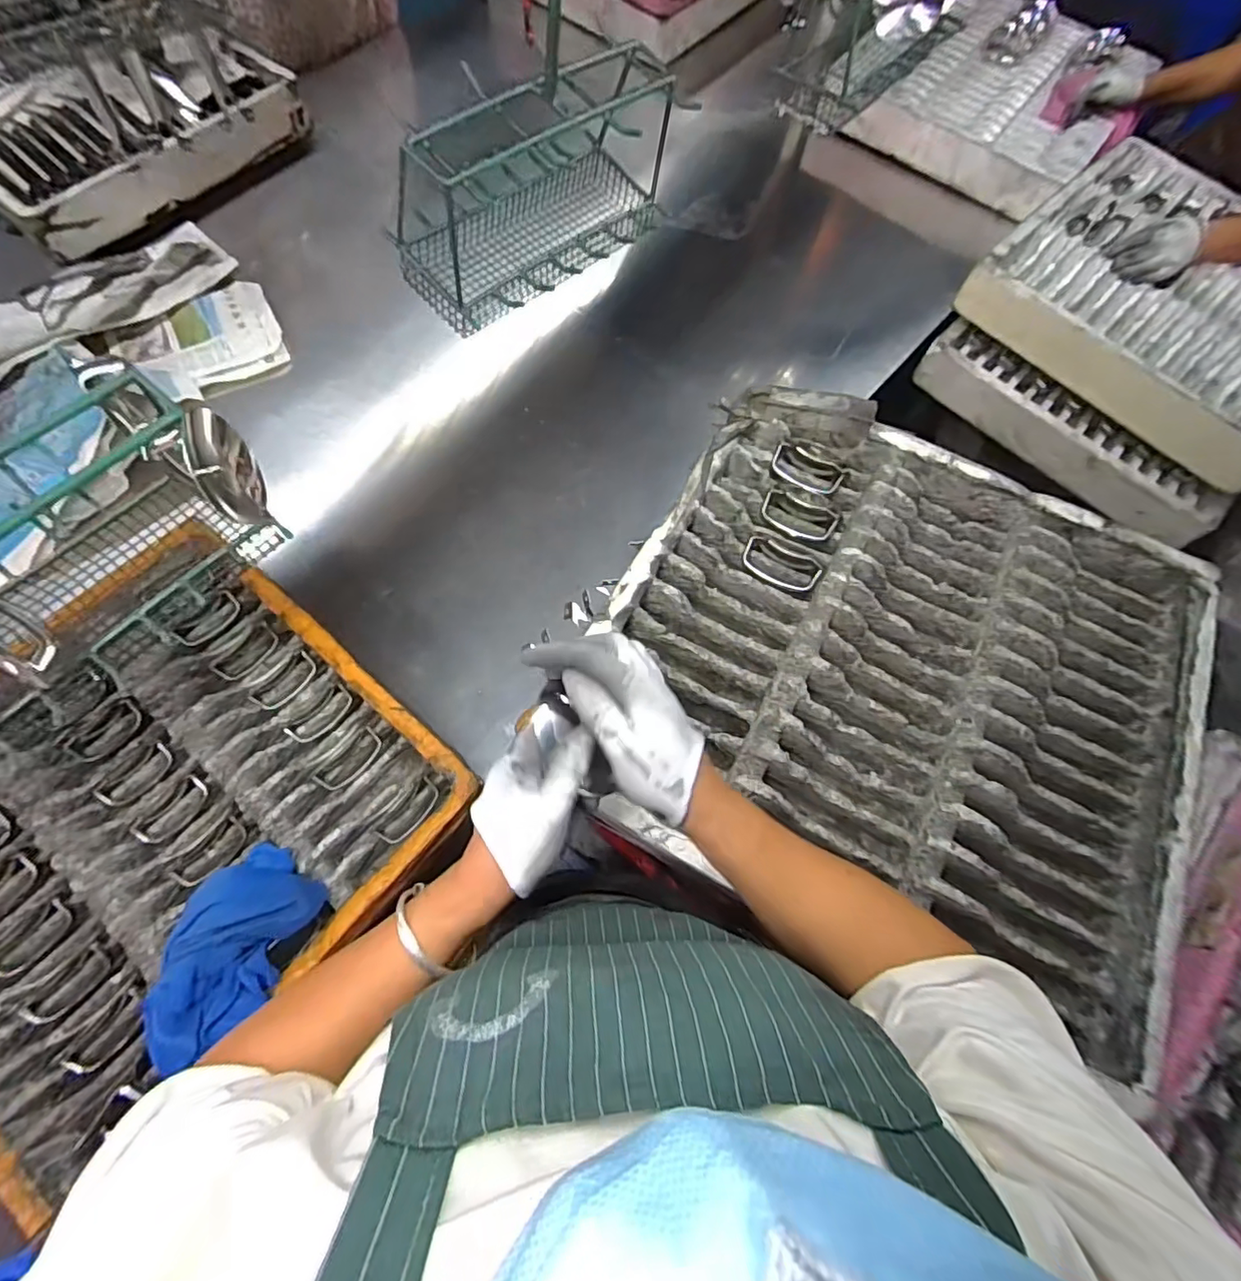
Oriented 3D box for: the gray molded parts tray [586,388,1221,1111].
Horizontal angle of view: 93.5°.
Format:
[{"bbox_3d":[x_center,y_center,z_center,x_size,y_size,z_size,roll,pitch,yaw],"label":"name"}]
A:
[{"bbox_3d":[0.279,0.006,0.594,0.542,0.082,0.524,27,70,8],"label":"gray molded parts tray"}]

